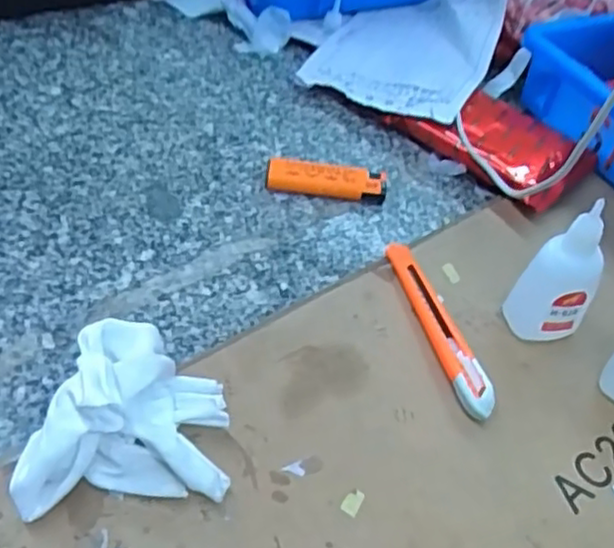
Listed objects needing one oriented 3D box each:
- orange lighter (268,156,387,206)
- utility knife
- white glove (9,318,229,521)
[{"bbox_3d":[0.013,-0.063,0.476,0.080,0.015,0.019,6,48,-1],"label":"orange lighter"},{"bbox_3d":[0.074,0.029,0.396,0.019,0.011,0.119,-9,50,-14],"label":"utility knife"},{"bbox_3d":[-0.082,0.059,0.318,0.086,0.055,0.082,-4,49,-10],"label":"white glove"}]

